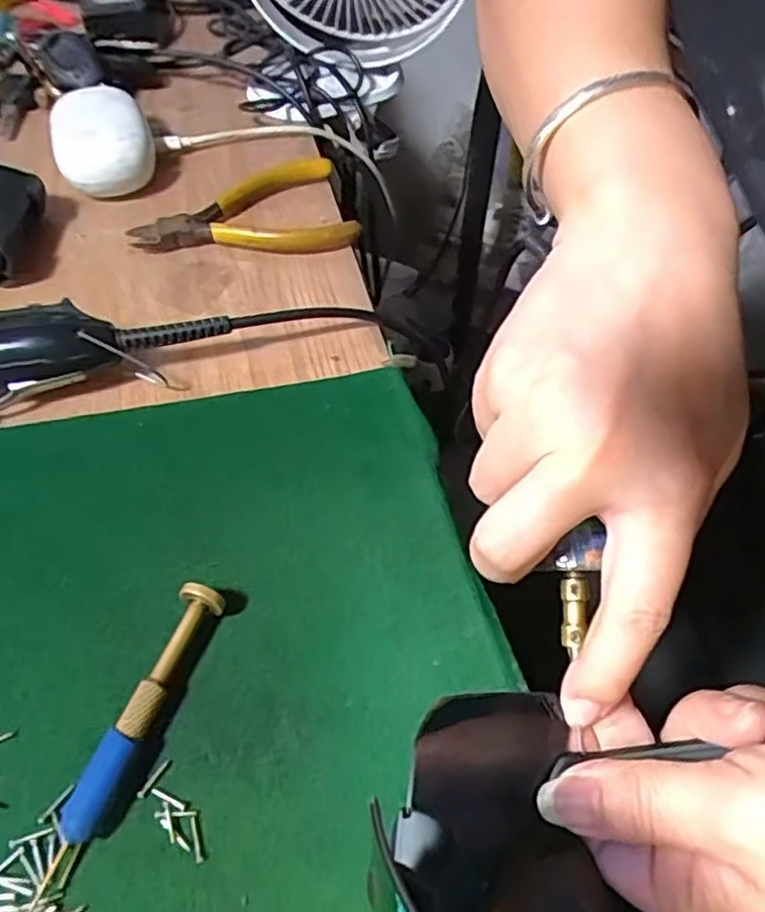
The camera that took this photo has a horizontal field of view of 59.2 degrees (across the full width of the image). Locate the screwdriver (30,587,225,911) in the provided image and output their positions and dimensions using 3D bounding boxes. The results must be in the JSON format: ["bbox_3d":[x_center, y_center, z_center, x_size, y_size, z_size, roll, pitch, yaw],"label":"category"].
[{"bbox_3d":[-0.077,0.082,0.207,0.014,0.015,0.091,19,55,14],"label":"screwdriver"}]

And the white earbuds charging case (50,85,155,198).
[{"bbox_3d":[-0.169,-0.189,0.410,0.054,0.033,0.079,-15,54,-11],"label":"white earbuds charging case"}]

